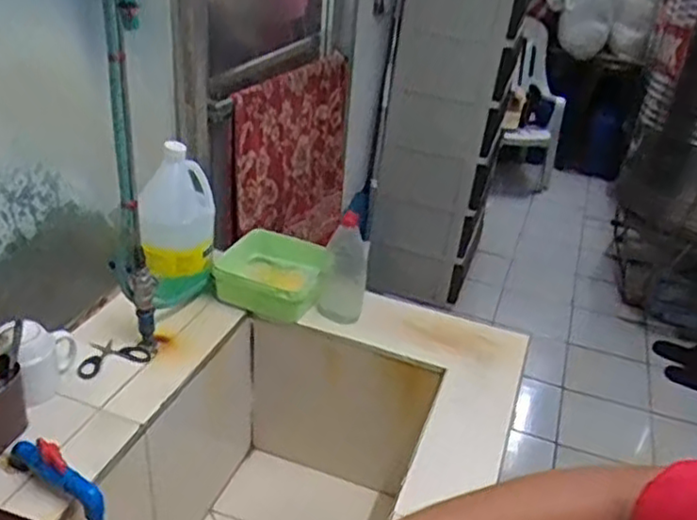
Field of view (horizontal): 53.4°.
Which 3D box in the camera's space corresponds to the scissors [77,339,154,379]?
[{"bbox_3d":[-0.405,0.160,1.182,0.118,0.020,0.089,-12,34,-29],"label":"scissors"}]

